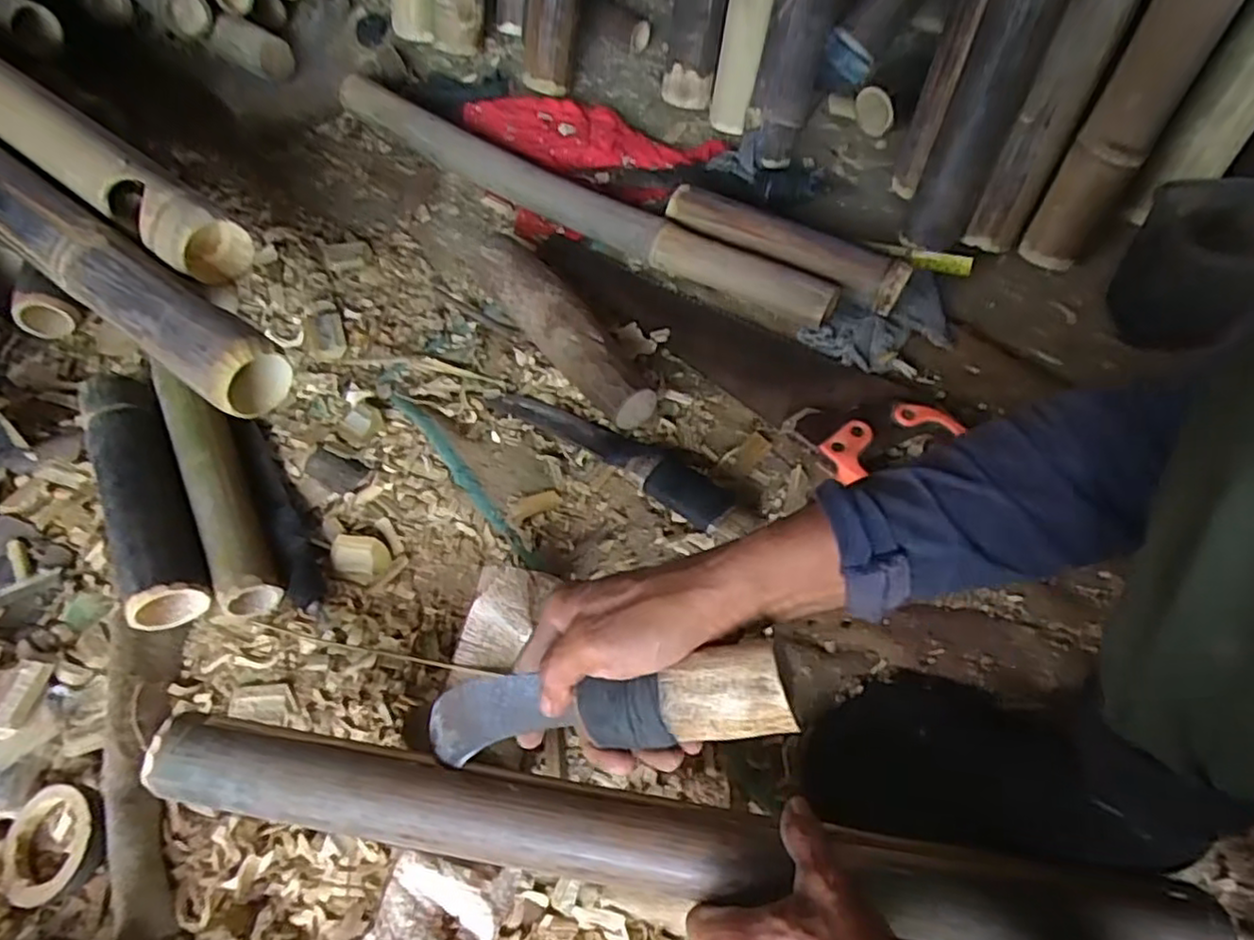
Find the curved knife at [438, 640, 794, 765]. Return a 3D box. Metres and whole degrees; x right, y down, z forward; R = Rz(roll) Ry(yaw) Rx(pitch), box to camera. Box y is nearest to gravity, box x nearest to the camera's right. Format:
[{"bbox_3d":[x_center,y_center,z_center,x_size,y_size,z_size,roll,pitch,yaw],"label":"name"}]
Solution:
[{"bbox_3d":[-0.023,0.128,0.371,0.225,0.031,0.042,-16,55,30],"label":"curved knife"}]

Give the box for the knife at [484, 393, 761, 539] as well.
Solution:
[{"bbox_3d":[-0.005,-0.018,0.627,0.276,0.028,0.051,30,65,18],"label":"knife"}]

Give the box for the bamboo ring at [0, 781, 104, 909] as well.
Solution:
[{"bbox_3d":[-0.403,0.260,0.474,0.070,0.019,0.074,-1,60,2],"label":"bamboo ring"}]

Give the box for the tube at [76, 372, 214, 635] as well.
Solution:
[{"bbox_3d":[-0.425,0.016,0.600,0.061,0.064,0.259,-29,63,-14],"label":"tube"}]

